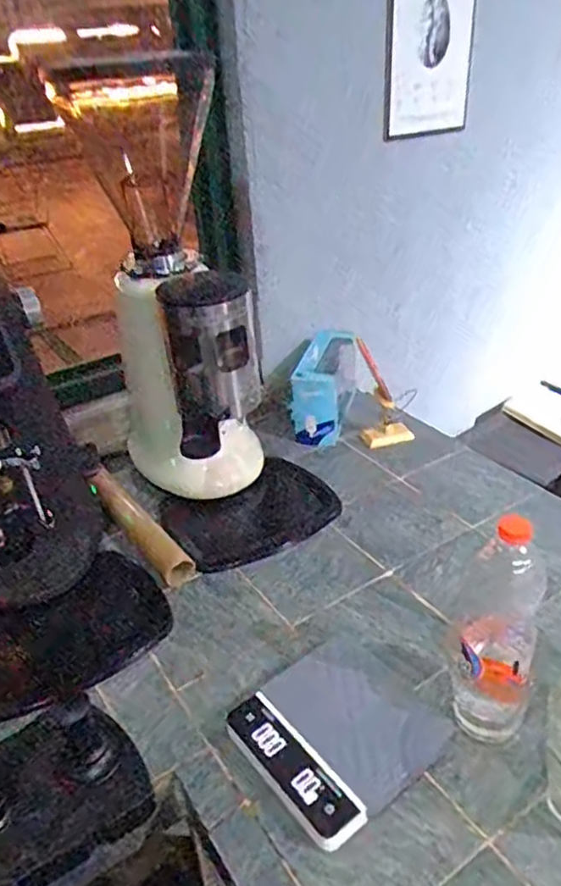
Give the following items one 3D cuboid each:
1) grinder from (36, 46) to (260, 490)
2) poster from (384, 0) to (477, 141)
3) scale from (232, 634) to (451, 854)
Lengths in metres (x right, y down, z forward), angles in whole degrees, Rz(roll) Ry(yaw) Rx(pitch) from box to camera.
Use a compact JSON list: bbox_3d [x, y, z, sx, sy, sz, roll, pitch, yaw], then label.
[{"bbox_3d":[-0.146,-0.182,0.914,0.190,0.546,0.322,-10,31,-8],"label":"grinder"},{"bbox_3d":[0.264,-0.697,1.143,0.189,0.295,0.008,-21,38,-25],"label":"poster"},{"bbox_3d":[0.057,0.276,0.640,0.169,0.031,0.164,-25,36,-30],"label":"scale"}]

